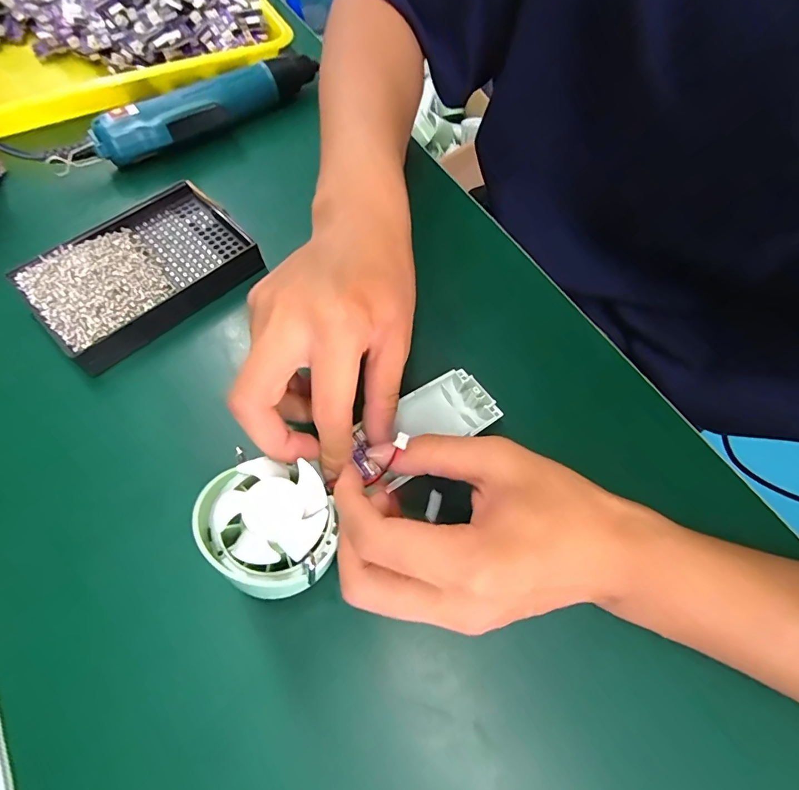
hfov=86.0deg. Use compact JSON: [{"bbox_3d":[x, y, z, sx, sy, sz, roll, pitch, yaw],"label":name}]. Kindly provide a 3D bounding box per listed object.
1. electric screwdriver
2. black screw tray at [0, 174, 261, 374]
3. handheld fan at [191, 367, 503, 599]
[{"bbox_3d":[-0.158,-0.250,0.370,0.204,0.030,0.033,-36,71,-18],"label":"electric screwdriver"},{"bbox_3d":[-0.179,-0.087,0.301,0.091,0.026,0.136,42,69,16],"label":"black screw tray"},{"bbox_3d":[-0.018,0.034,0.231,0.174,0.030,0.059,-30,68,-37],"label":"handheld fan"}]

